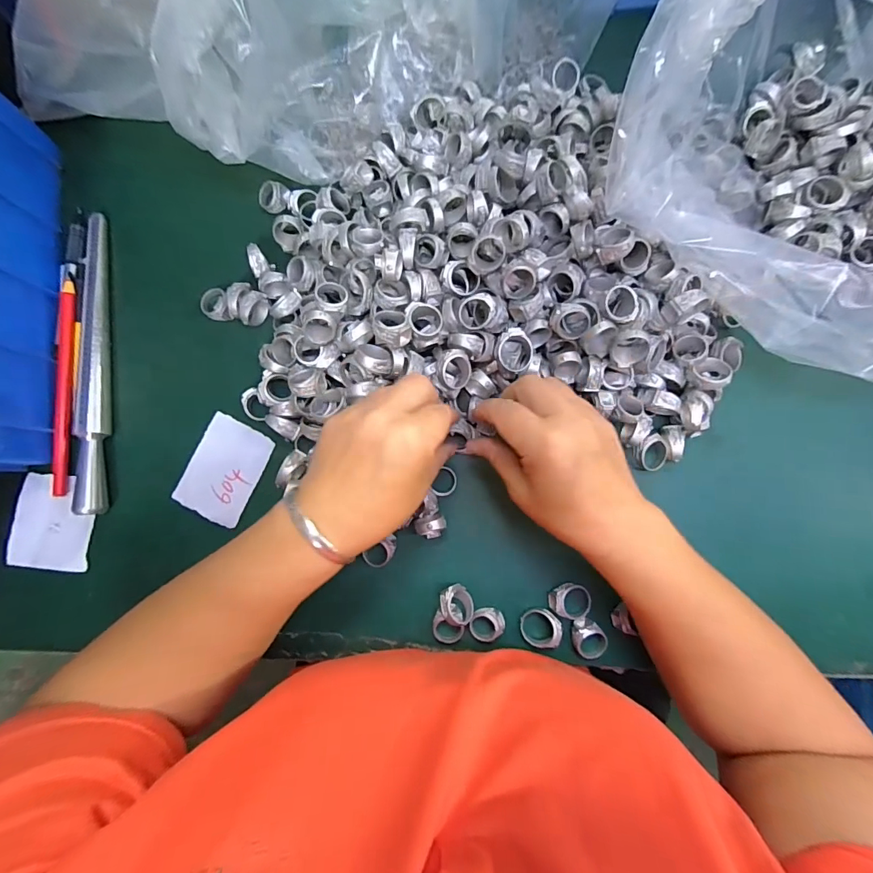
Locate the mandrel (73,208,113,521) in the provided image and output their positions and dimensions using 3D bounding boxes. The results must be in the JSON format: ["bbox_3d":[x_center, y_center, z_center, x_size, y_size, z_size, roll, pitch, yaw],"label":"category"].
[{"bbox_3d":[-0.273,-0.060,0.350,0.016,0.023,0.237,-4,85,1],"label":"mandrel"}]

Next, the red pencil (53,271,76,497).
[{"bbox_3d":[-0.291,-0.041,0.342,0.012,0.014,0.171,0,85,1],"label":"red pencil"}]

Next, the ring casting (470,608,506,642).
[{"bbox_3d":[0.037,0.140,0.326,0.024,0.010,0.026,0,85,1],"label":"ring casting"}]

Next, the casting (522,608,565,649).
[{"bbox_3d":[0.078,0.142,0.323,0.029,0.014,0.026,-16,85,0],"label":"casting"}]

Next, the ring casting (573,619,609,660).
[{"bbox_3d":[0.113,0.150,0.323,0.023,0.010,0.028,-28,85,-1],"label":"ring casting"}]

